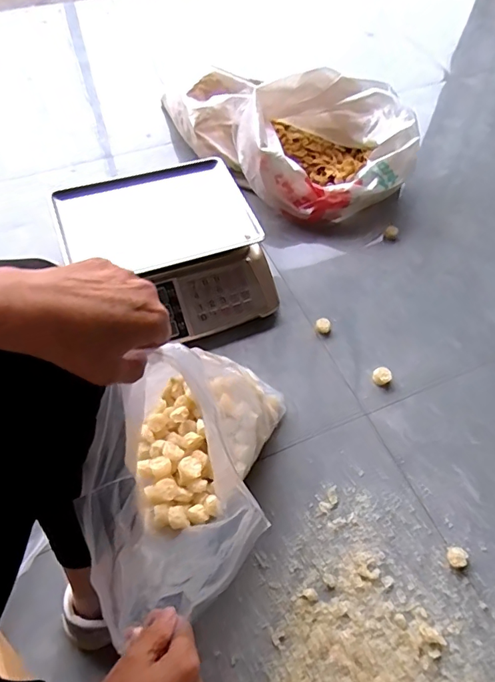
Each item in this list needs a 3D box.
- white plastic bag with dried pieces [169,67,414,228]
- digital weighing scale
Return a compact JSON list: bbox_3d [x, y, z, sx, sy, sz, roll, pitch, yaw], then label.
[{"bbox_3d":[0.089,-0.467,1.038,0.540,0.142,0.322,35,64,20],"label":"white plastic bag with dried pieces"},{"bbox_3d":[-0.143,-0.153,0.872,0.335,0.141,0.327,-21,61,-13],"label":"digital weighing scale"}]

